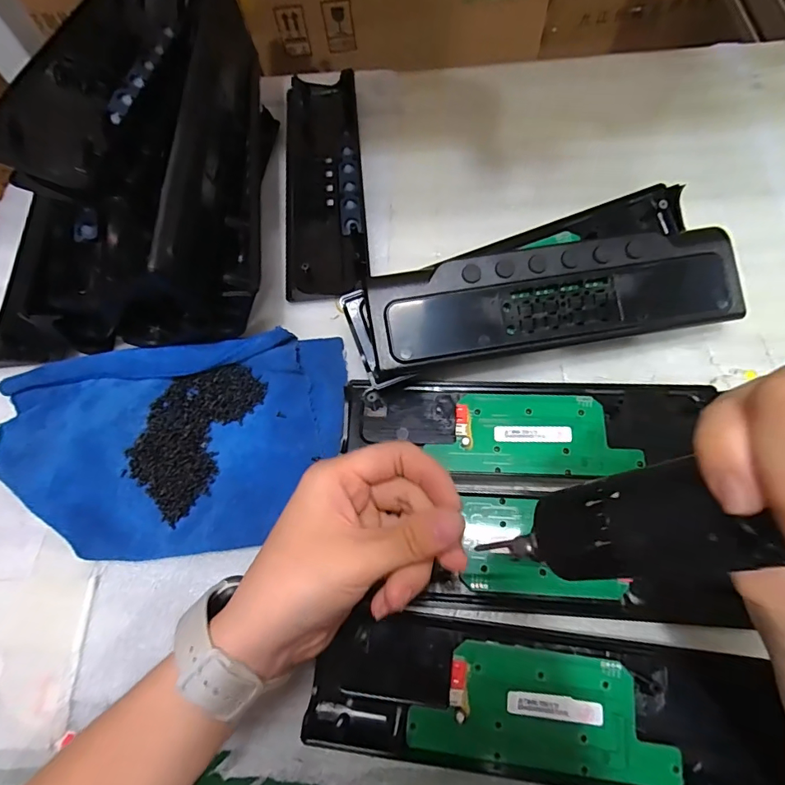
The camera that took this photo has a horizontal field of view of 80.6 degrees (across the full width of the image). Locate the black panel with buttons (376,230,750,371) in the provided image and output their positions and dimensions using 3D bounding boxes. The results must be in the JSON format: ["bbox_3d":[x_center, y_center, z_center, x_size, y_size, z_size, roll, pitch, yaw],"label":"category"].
[{"bbox_3d":[0.106,-0.062,0.297,0.235,0.012,0.065,-9,82,-2],"label":"black panel with buttons"}]

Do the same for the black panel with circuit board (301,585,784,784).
[{"bbox_3d":[0.080,0.168,0.248,0.243,0.017,0.073,5,68,7],"label":"black panel with circuit board"}]

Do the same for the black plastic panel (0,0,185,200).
[{"bbox_3d":[-0.193,-0.236,0.324,0.075,0.045,0.245,4,68,6],"label":"black plastic panel"}]

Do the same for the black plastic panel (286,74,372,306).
[{"bbox_3d":[-0.061,-0.187,0.403,0.067,0.023,0.242,-6,67,2],"label":"black plastic panel"}]

